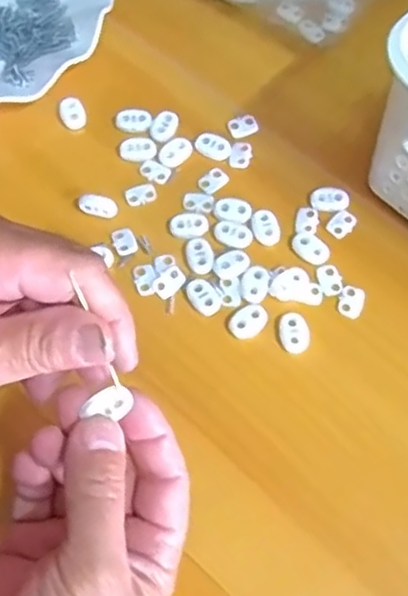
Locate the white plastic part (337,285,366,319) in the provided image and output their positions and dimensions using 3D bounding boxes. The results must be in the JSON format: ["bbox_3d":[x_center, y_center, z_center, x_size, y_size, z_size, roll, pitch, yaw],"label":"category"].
[{"bbox_3d":[0.084,0.002,0.391,0.014,0.004,0.019,16,65,5],"label":"white plastic part"}]

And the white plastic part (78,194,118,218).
[{"bbox_3d":[-0.063,-0.054,0.405,0.023,0.013,0.009,11,65,2],"label":"white plastic part"}]

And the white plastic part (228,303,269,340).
[{"bbox_3d":[0.025,0.013,0.380,0.022,0.004,0.016,-28,69,-15],"label":"white plastic part"}]

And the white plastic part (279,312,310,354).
[{"bbox_3d":[0.050,0.019,0.380,0.016,0.004,0.022,-11,66,-8],"label":"white plastic part"}]

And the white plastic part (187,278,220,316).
[{"bbox_3d":[0.000,-0.001,0.386,0.015,0.004,0.022,-28,69,-15],"label":"white plastic part"}]

